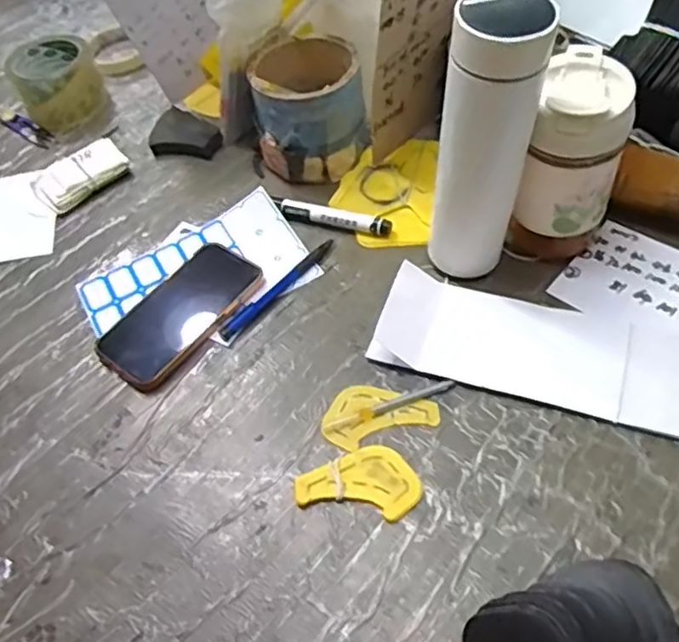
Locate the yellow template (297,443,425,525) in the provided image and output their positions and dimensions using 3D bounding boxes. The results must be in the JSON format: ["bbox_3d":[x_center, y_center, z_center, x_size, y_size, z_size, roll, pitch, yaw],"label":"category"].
[{"bbox_3d":[0.015,0.112,0.465,0.085,0.006,0.051,7,53,11],"label":"yellow template"}]

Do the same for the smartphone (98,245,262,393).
[{"bbox_3d":[-0.139,-0.010,0.568,0.082,0.014,0.148,30,60,26],"label":"smartphone"}]

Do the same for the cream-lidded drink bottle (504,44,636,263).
[{"bbox_3d":[0.188,-0.123,0.532,0.070,0.163,0.075,15,55,17],"label":"cream-lidded drink bottle"}]

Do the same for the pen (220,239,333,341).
[{"bbox_3d":[-0.054,-0.029,0.579,0.015,0.005,0.135,34,62,28],"label":"pen"}]

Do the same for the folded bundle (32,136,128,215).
[{"bbox_3d":[-0.276,-0.156,0.693,0.056,0.022,0.097,36,63,29],"label":"folded bundle"}]

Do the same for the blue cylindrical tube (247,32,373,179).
[{"bbox_3d":[-0.027,-0.210,0.653,0.105,0.097,0.105,-3,52,4],"label":"blue cylindrical tube"}]

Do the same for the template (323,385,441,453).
[{"bbox_3d":[0.029,0.068,0.502,0.085,0.004,0.052,-17,52,-7],"label":"template"}]

